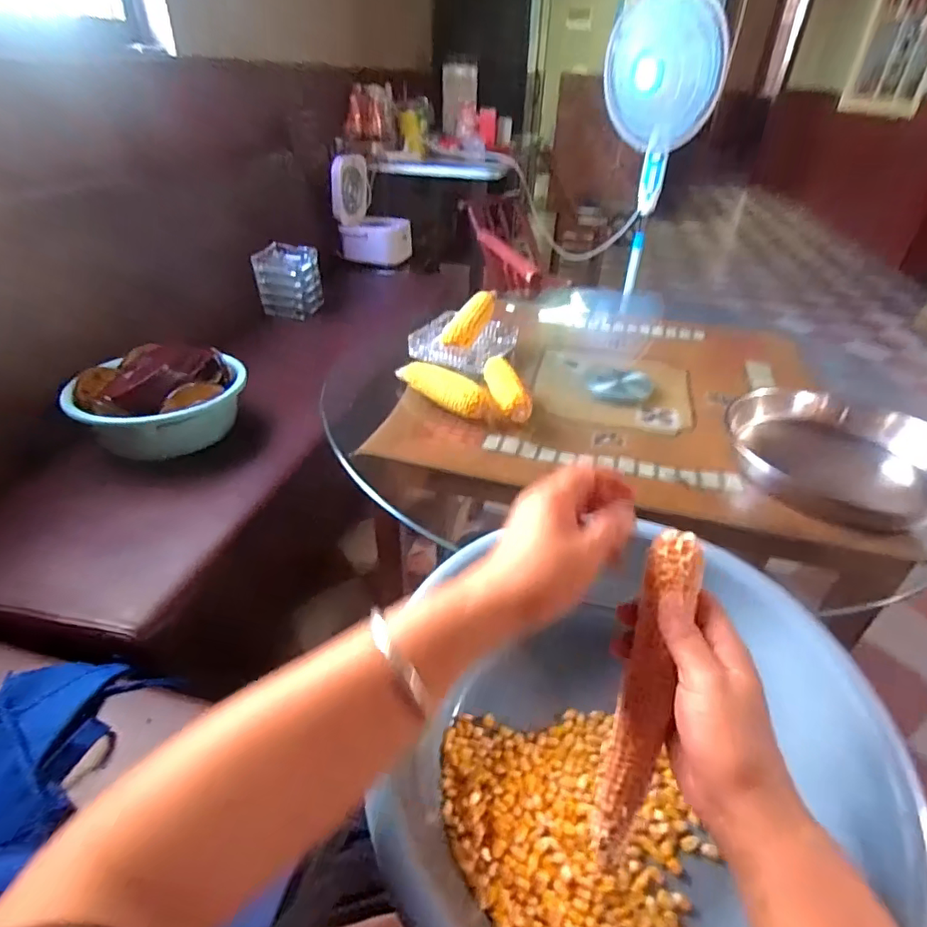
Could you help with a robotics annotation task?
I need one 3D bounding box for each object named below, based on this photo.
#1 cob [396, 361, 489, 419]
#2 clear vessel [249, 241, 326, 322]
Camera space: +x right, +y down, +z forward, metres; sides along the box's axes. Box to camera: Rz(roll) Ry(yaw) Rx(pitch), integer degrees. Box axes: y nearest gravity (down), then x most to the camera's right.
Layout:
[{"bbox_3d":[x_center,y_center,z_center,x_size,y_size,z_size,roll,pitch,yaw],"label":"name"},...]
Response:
[{"bbox_3d":[-0.038,-0.114,0.774,0.166,0.043,0.045,26,42,28],"label":"cob"},{"bbox_3d":[-0.536,-0.570,1.638,0.177,0.182,0.195,-3,37,-7],"label":"clear vessel"}]

